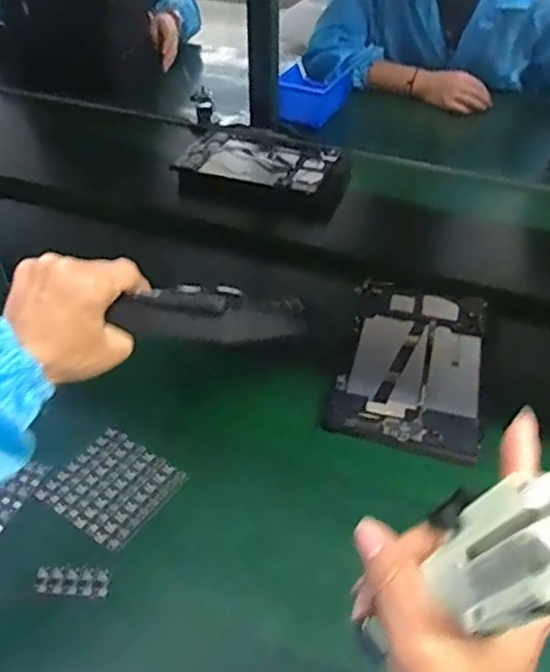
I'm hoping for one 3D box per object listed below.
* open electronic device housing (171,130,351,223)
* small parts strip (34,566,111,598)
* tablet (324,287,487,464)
[{"bbox_3d":[-0.012,-0.273,1.023,0.257,0.035,0.199,14,48,12],"label":"open electronic device housing"},{"bbox_3d":[-0.162,0.196,0.504,0.060,0.004,0.023,3,41,3],"label":"small parts strip"},{"bbox_3d":[0.149,0.027,0.690,0.147,0.011,0.247,11,42,11],"label":"tablet"}]

